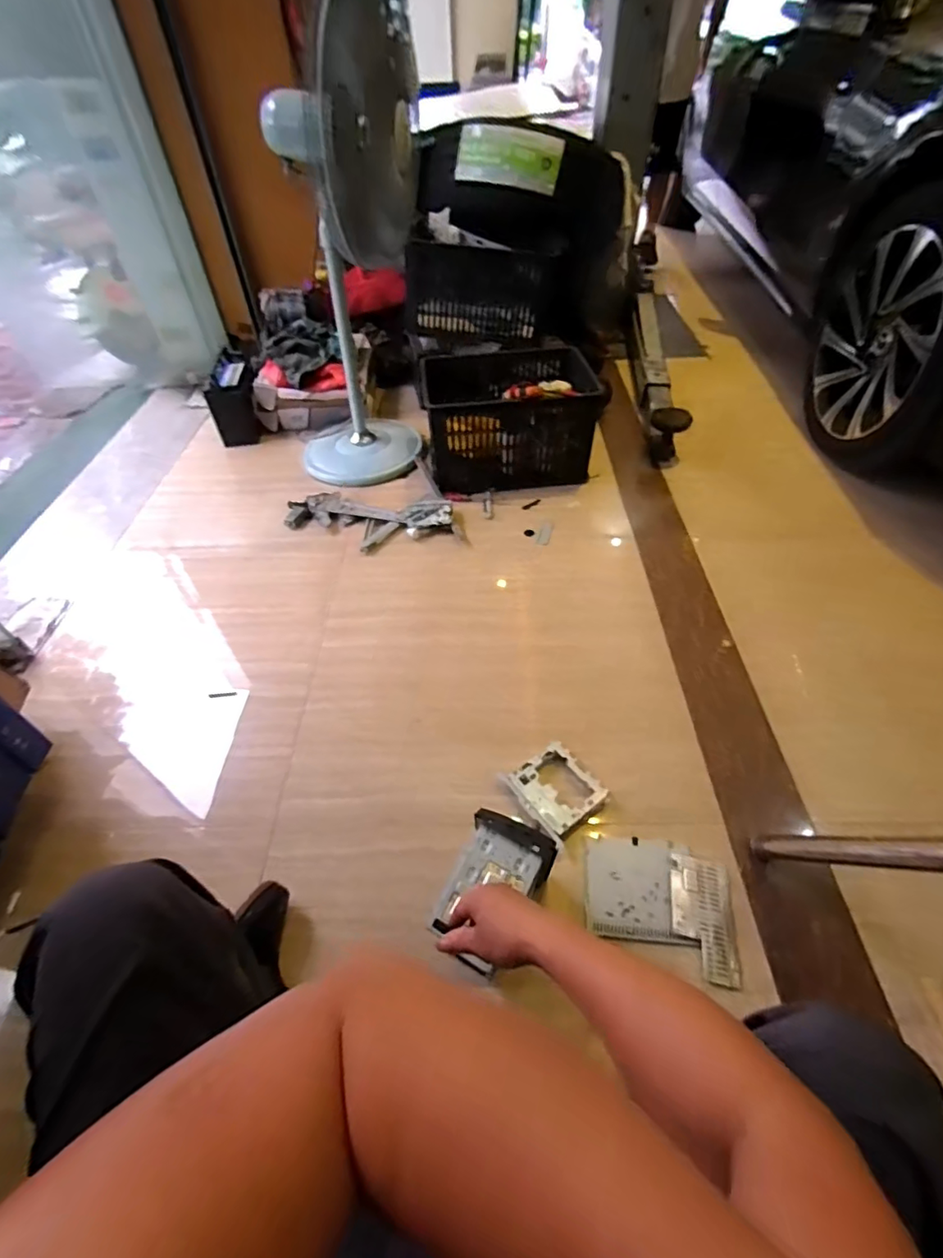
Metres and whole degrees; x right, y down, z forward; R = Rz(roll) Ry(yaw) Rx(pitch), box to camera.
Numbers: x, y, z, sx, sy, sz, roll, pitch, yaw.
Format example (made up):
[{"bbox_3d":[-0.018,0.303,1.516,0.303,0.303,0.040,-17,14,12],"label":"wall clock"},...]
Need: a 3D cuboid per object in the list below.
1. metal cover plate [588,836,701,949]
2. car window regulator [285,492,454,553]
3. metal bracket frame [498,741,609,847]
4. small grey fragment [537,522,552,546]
[{"bbox_3d":[0.276,0.429,0.890,0.164,0.007,0.157,4,48,5],"label":"metal cover plate"},{"bbox_3d":[-0.302,-0.309,1.541,0.492,0.054,0.215,8,49,9],"label":"car window regulator"},{"bbox_3d":[0.156,0.299,0.998,0.142,0.031,0.157,-31,54,-23],"label":"metal bracket frame"},{"bbox_3d":[0.206,-0.264,1.498,0.035,0.004,0.079,18,63,10],"label":"small grey fragment"}]

